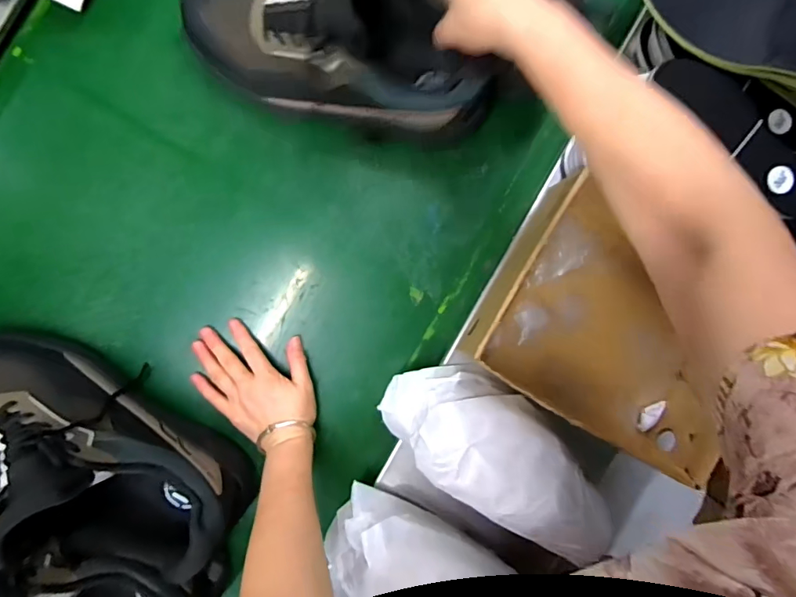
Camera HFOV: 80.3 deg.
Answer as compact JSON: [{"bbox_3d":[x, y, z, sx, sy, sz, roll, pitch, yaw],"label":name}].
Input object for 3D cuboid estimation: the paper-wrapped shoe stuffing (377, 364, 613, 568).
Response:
[{"bbox_3d":[0.096,0.151,0.461,0.244,0.063,0.117,36,89,13],"label":"paper-wrapped shoe stuffing"}]

